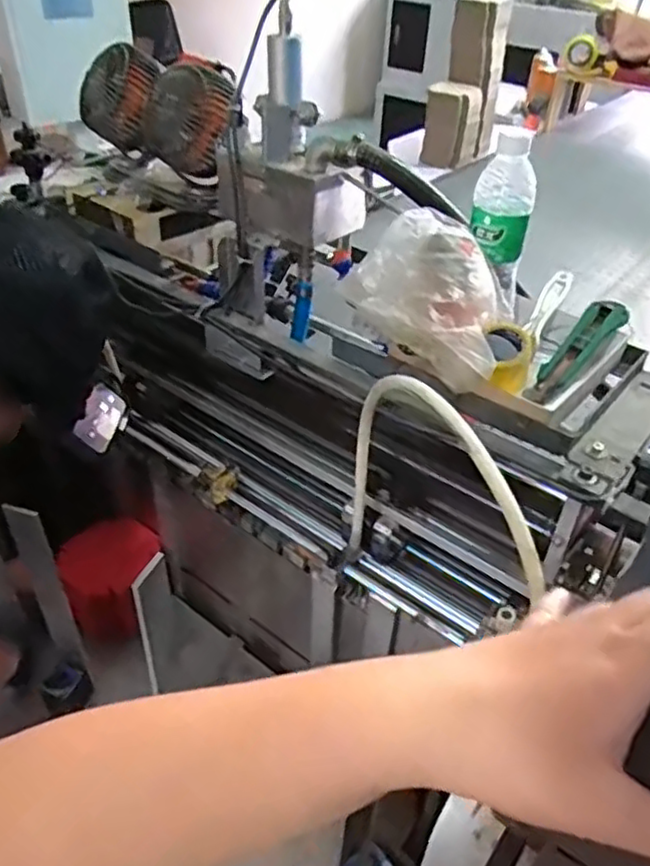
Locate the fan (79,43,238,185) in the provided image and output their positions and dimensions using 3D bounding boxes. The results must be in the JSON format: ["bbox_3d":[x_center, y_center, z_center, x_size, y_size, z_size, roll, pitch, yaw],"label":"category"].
[{"bbox_3d":[-0.218,-0.425,0.907,0.259,0.130,0.090,23,43,25],"label":"fan"}]

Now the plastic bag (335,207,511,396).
[{"bbox_3d":[0.103,-0.135,0.658,0.155,0.111,0.127,18,41,19],"label":"plastic bag"}]

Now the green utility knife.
[{"bbox_3d":[0.263,-0.086,0.714,0.039,0.012,0.151,33,71,33],"label":"green utility knife"}]

